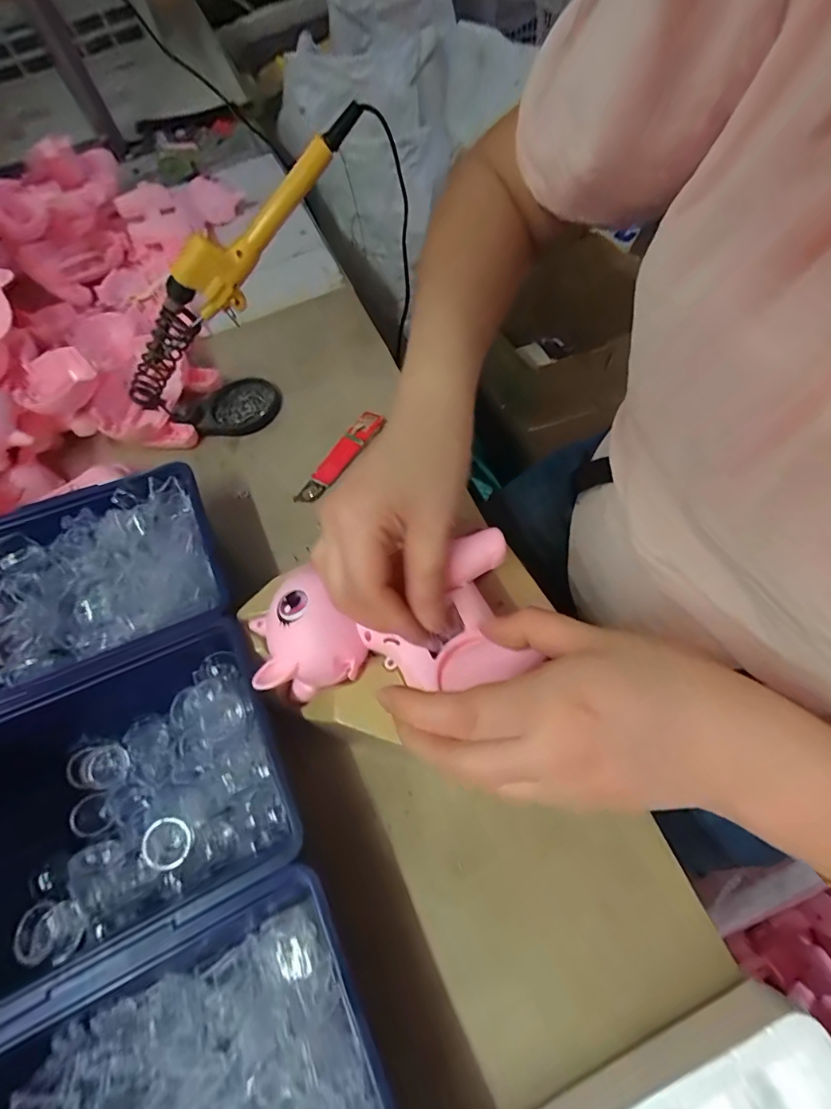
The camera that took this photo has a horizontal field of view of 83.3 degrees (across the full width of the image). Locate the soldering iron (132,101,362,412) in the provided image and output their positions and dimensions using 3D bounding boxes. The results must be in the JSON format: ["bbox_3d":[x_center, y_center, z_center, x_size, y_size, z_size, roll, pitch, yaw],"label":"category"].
[{"bbox_3d":[-0.150,-0.216,0.355,0.277,0.055,0.029,-39,59,19],"label":"soldering iron"}]

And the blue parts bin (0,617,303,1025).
[{"bbox_3d":[-0.159,0.131,0.266,0.165,0.065,0.150,-27,62,-7],"label":"blue parts bin"}]

